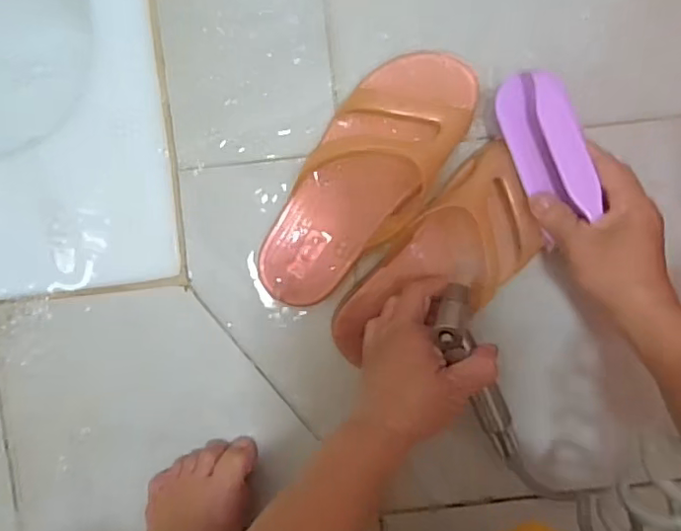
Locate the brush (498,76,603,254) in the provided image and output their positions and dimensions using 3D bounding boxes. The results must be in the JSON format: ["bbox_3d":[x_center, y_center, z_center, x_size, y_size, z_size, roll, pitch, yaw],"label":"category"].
[{"bbox_3d":[0.147,-0.084,0.410,0.041,0.044,0.105,-20,94,1],"label":"brush"}]

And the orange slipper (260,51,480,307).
[{"bbox_3d":[0.021,-0.068,0.453,0.092,0.042,0.224,31,93,-3],"label":"orange slipper"}]

